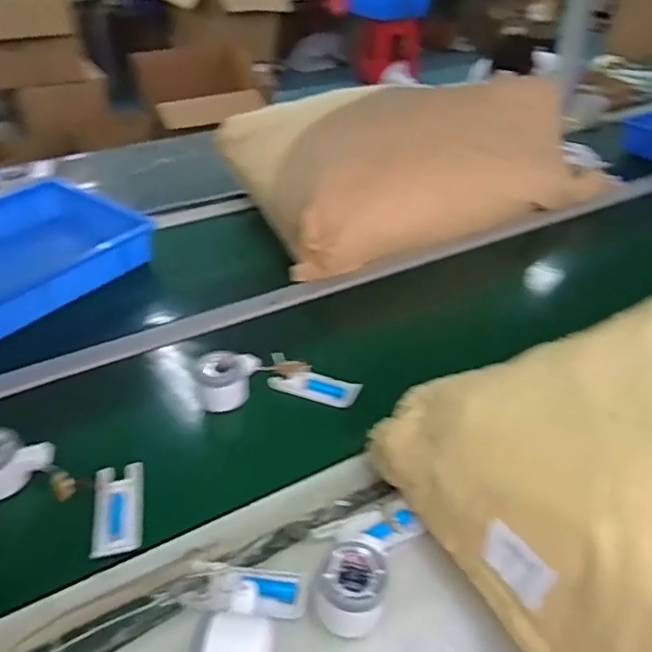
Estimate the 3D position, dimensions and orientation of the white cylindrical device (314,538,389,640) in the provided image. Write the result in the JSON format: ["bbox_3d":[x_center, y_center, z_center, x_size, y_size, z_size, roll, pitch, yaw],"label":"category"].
[{"bbox_3d":[0.021,0.225,0.498,0.059,0.054,0.060,1,37,0],"label":"white cylindrical device"}]

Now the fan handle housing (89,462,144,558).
[{"bbox_3d":[-0.210,0.184,0.594,0.045,0.011,0.103,-6,37,-10],"label":"fan handle housing"}]

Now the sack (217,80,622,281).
[{"bbox_3d":[0.178,-0.314,1.072,0.660,0.206,0.371,-17,40,-22],"label":"sack"}]

